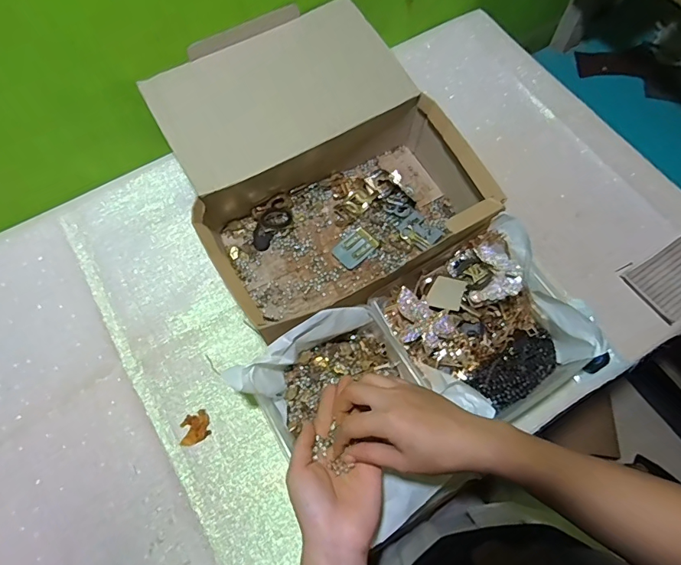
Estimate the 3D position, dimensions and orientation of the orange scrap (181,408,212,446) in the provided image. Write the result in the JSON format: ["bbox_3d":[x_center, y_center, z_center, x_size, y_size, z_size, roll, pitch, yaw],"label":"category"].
[{"bbox_3d":[-0.172,0.172,0.523,0.034,0.004,0.036,-13,68,-5],"label":"orange scrap"}]

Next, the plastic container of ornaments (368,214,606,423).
[{"bbox_3d":[0.164,0.058,0.524,0.200,0.077,0.205,-28,70,-11],"label":"plastic container of ornaments"}]

